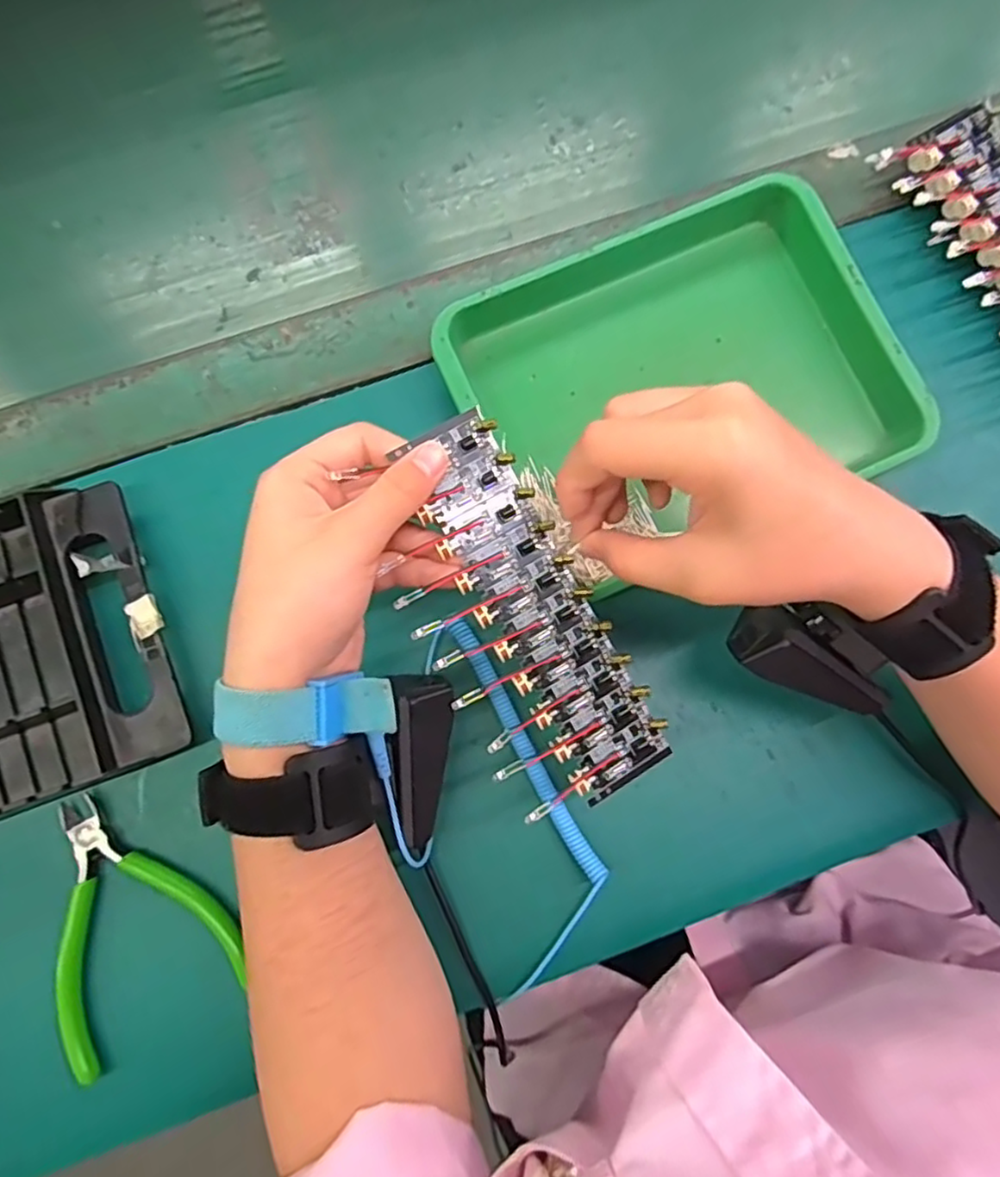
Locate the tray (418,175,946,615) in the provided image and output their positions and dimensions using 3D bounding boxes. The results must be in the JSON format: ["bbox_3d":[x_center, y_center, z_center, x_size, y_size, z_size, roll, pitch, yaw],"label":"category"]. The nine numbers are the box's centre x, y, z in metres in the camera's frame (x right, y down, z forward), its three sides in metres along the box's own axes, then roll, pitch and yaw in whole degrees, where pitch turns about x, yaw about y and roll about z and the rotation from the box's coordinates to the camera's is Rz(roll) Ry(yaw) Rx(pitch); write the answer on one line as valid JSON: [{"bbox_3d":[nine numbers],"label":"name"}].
[{"bbox_3d":[0.090,-0.105,0.339,0.209,0.032,0.156,-24,78,-5],"label":"tray"}]

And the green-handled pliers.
[{"bbox_3d":[-0.171,0.149,0.308,0.084,0.018,0.112,-26,79,-6],"label":"green-handled pliers"}]

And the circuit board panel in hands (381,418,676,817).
[{"bbox_3d":[0.015,0.007,0.271,0.045,0.007,0.161,-28,92,-6],"label":"circuit board panel in hands"}]

